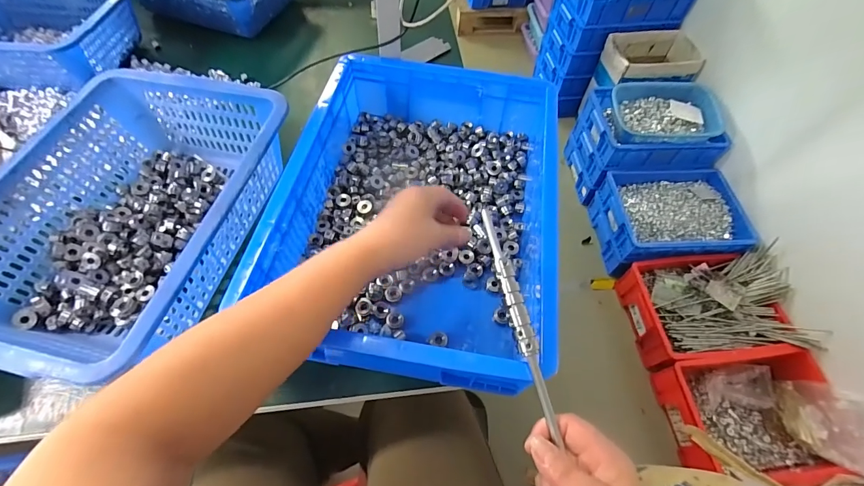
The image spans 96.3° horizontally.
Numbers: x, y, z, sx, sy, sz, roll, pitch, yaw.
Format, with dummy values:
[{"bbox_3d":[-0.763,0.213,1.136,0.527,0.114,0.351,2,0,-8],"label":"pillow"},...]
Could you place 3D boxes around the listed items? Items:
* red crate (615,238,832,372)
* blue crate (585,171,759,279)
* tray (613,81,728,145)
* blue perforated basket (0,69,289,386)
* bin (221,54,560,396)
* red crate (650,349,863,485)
[{"bbox_3d":[0.893,0.197,1.241,0.489,0.171,0.340,-3,59,-5],"label":"red crate"},{"bbox_3d":[0.844,-0.077,1.401,0.466,0.178,0.342,-5,60,-6],"label":"blue crate"},{"bbox_3d":[0.830,-0.480,1.396,0.350,0.084,0.269,-4,59,-6],"label":"tray"},{"bbox_3d":[-0.343,-0.033,0.447,0.264,0.116,0.349,14,59,5],"label":"blue perforated basket"},{"bbox_3d":[-0.013,-0.051,0.480,0.300,0.110,0.403,10,59,2],"label":"bin"},{"bbox_3d":[0.878,0.480,1.073,0.405,0.213,0.318,-1,59,-4],"label":"red crate"}]

